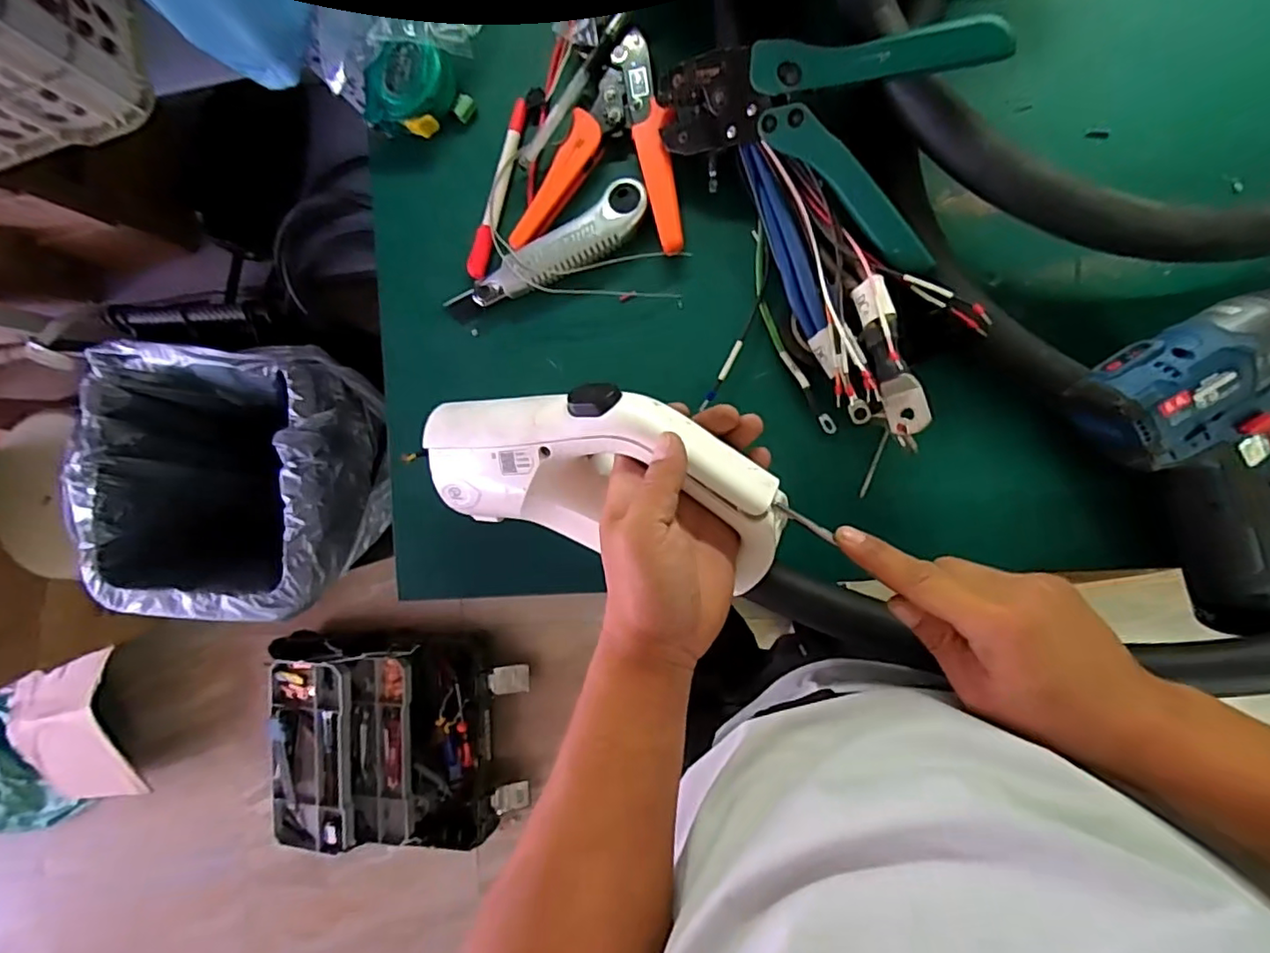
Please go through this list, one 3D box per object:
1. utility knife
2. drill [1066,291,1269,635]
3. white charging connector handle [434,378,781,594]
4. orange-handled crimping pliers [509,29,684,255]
[{"bbox_3d":[-0.064,-0.165,0.455,0.165,0.025,0.038,-30,85,8],"label":"utility knife"},{"bbox_3d":[0.340,0.000,0.349,0.120,0.086,0.186,-23,86,9],"label":"drill"},{"bbox_3d":[-0.031,0.000,0.361,0.231,0.057,0.099,8,91,18],"label":"white charging connector handle"},{"bbox_3d":[-0.020,-0.247,0.447,0.122,0.023,0.154,7,91,10],"label":"orange-handled crimping pliers"}]

